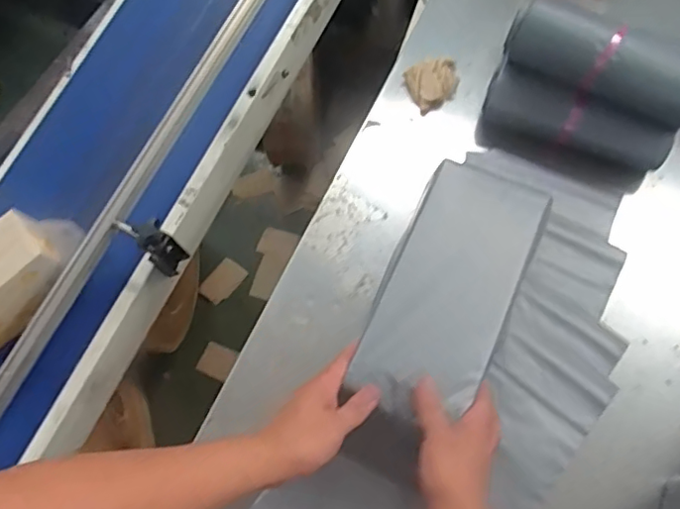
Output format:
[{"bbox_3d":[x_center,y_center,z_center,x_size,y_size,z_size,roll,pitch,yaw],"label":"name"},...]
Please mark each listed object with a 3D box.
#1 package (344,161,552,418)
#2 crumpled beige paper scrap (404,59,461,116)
[{"bbox_3d":[0.125,0.048,0.660,0.140,0.090,0.304,26,68,11],"label":"package"},{"bbox_3d":[0.137,-0.245,0.824,0.078,0.013,0.076,-18,68,-6],"label":"crumpled beige paper scrap"}]

